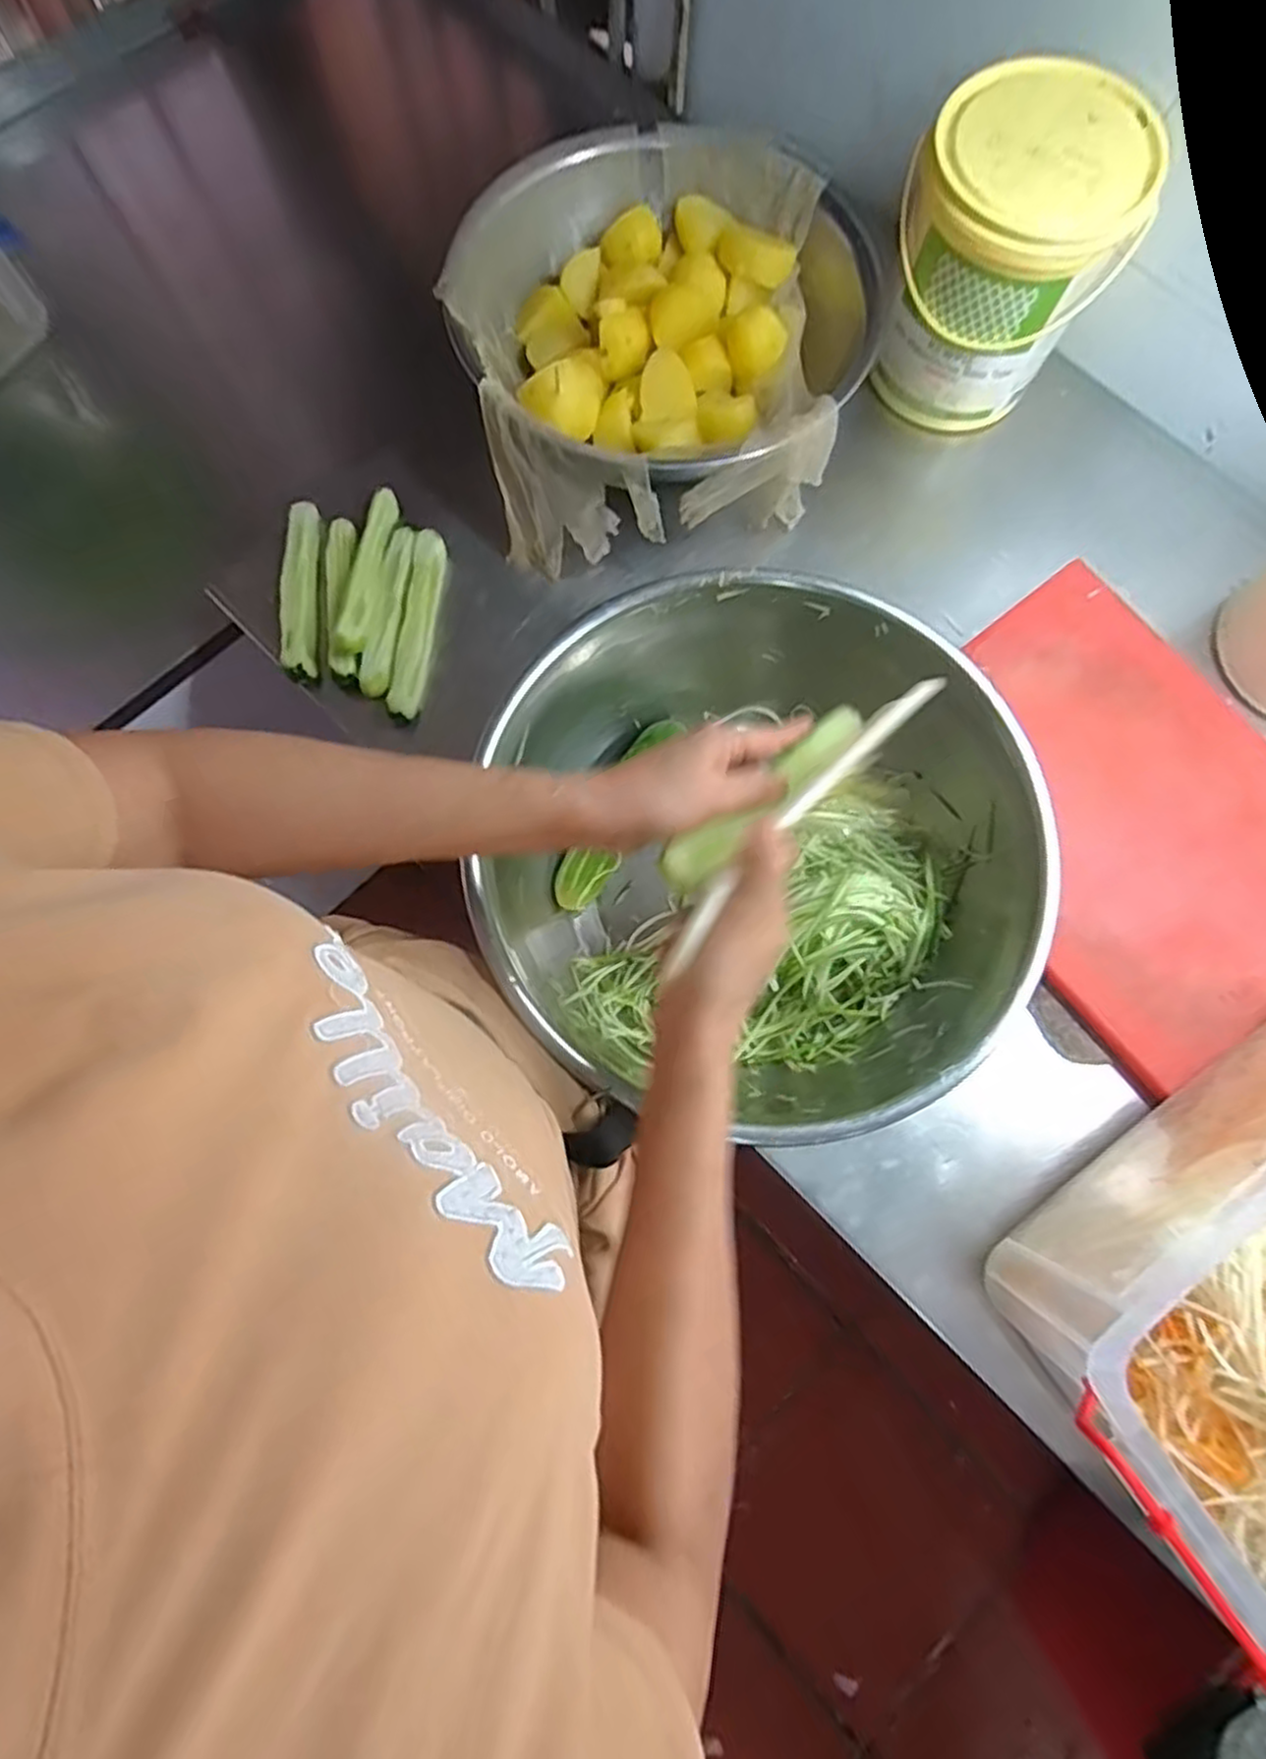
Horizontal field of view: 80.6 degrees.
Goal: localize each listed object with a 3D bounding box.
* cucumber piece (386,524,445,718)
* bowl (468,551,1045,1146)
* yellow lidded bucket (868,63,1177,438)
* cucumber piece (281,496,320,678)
[{"bbox_3d":[-0.193,-0.229,0.666,0.027,0.022,0.173,7,76,0],"label":"cucumber piece"},{"bbox_3d":[0.088,-0.022,0.564,0.368,0.152,0.362,0,76,-2],"label":"bowl"},{"bbox_3d":[0.314,-0.532,0.660,0.172,0.208,0.159,0,76,-2],"label":"yellow lidded bucket"},{"bbox_3d":[-0.298,-0.261,0.676,0.028,0.034,0.169,-2,76,-2],"label":"cucumber piece"}]

